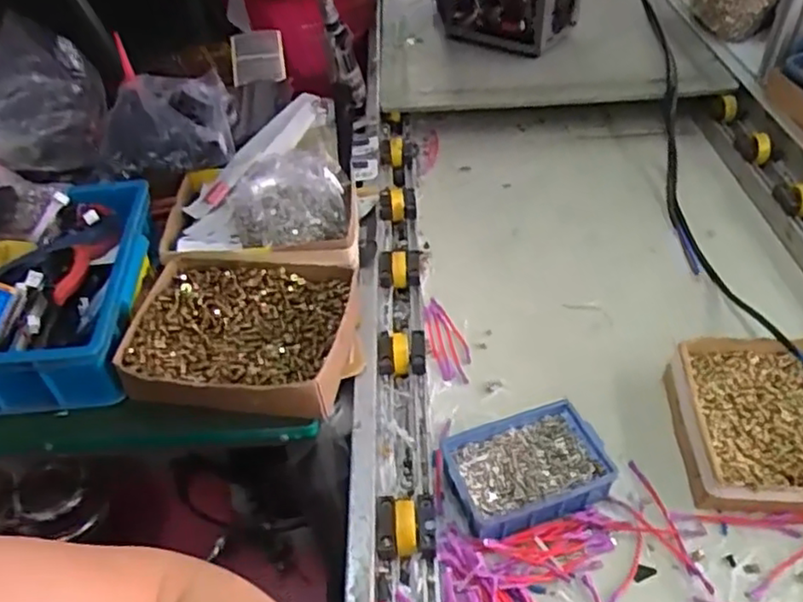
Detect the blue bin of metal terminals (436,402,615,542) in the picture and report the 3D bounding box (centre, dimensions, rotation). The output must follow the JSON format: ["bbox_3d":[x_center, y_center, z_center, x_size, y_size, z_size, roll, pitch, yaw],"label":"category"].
[{"bbox_3d":[0.121,0.166,0.641,0.147,0.049,0.101,-14,44,-10],"label":"blue bin of metal terminals"}]

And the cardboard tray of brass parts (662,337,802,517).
[{"bbox_3d":[0.397,0.123,0.668,0.222,0.052,0.199,0,43,4],"label":"cardboard tray of brass parts"}]

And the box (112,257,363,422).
[{"bbox_3d":[-0.161,0.036,0.683,0.228,0.056,0.182,3,44,7],"label":"box"}]

